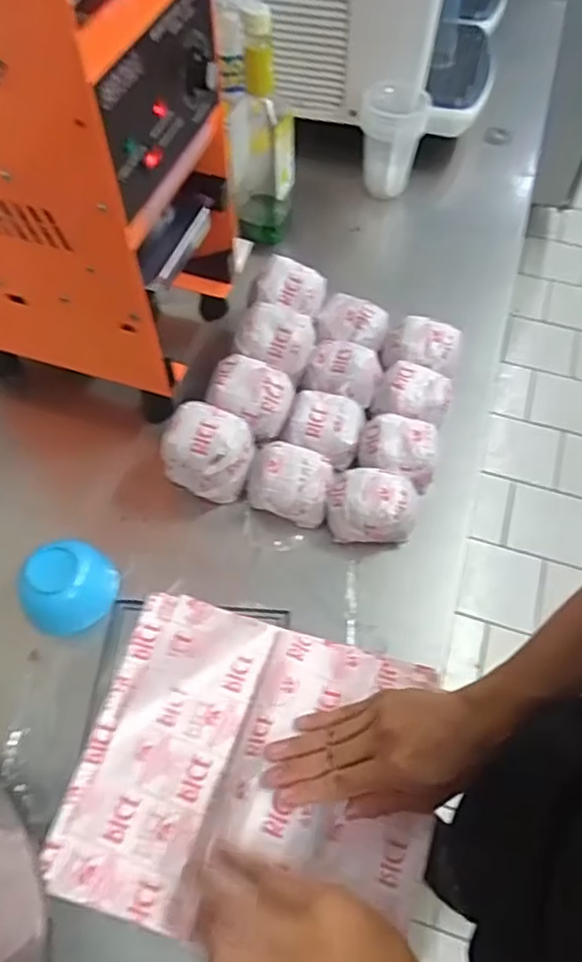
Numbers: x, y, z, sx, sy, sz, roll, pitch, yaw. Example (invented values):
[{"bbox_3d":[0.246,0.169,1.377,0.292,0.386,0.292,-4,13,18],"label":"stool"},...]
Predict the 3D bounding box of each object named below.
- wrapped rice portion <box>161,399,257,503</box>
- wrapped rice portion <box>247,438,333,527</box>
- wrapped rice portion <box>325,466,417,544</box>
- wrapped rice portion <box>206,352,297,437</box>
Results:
[{"bbox_3d":[-0.080,-0.027,0.640,0.076,0.087,0.069,25,61,14],"label":"wrapped rice portion"},{"bbox_3d":[-0.002,-0.001,0.644,0.082,0.045,0.063,14,59,8],"label":"wrapped rice portion"},{"bbox_3d":[0.078,0.022,0.628,0.083,0.046,0.066,6,58,3],"label":"wrapped rice portion"},{"bbox_3d":[-0.038,-0.091,0.653,0.081,0.051,0.069,14,59,8],"label":"wrapped rice portion"}]

